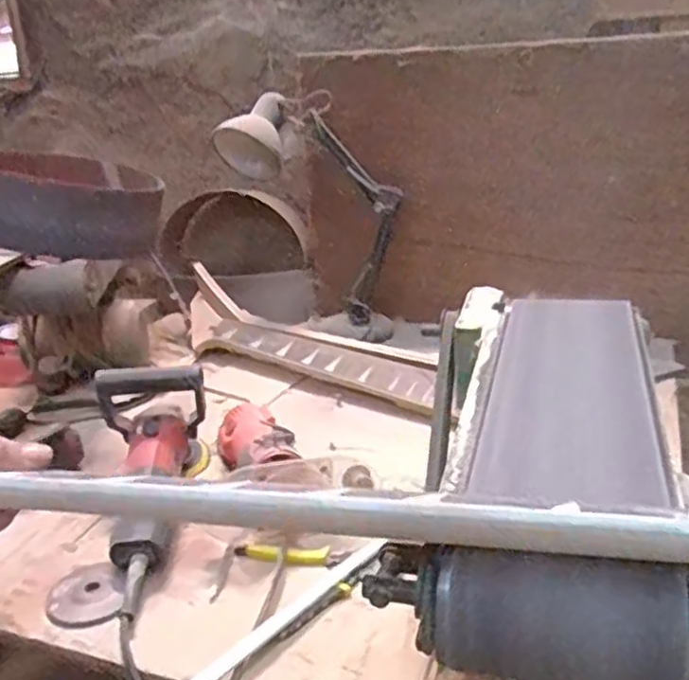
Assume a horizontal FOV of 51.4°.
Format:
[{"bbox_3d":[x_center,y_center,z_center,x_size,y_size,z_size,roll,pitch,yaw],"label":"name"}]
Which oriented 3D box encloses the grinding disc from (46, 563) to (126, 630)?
[{"bbox_3d":[-0.263,0.254,0.727,0.073,0.009,0.090,-12,23,-17],"label":"grinding disc"}]

